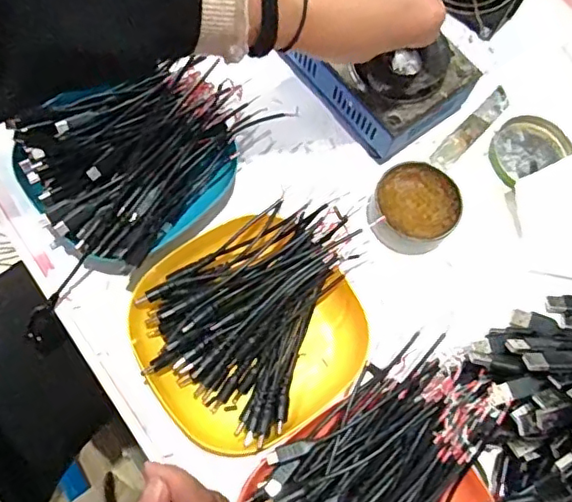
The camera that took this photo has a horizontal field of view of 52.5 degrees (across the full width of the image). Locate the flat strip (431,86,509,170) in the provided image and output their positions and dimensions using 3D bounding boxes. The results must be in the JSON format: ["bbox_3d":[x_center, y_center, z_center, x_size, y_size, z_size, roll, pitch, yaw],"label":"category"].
[{"bbox_3d":[0.153,-0.100,0.472,0.017,0.004,0.096,42,74,12],"label":"flat strip"}]

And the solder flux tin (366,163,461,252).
[{"bbox_3d":[0.097,-0.033,0.435,0.061,0.025,0.064,1,70,-3],"label":"solder flux tin"}]

